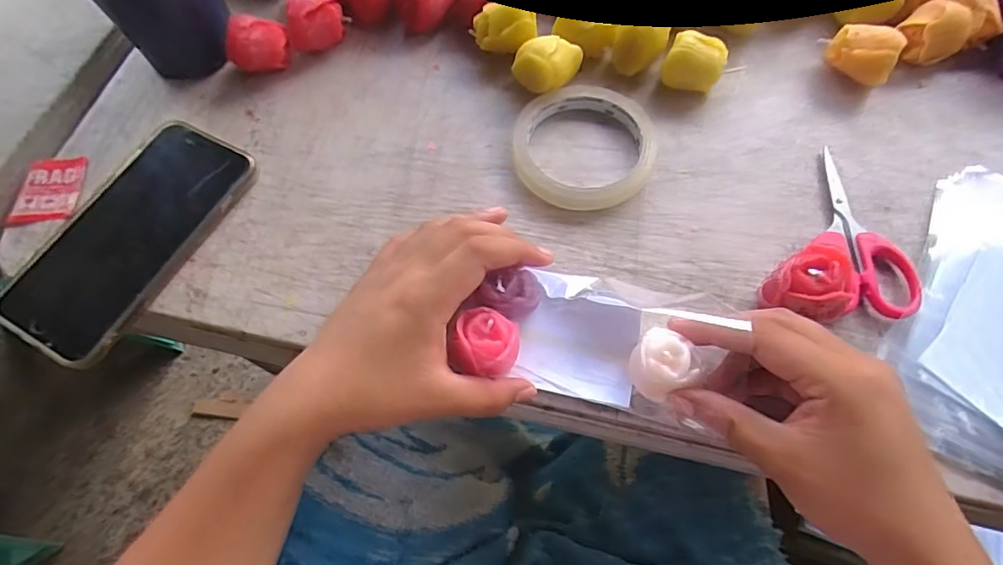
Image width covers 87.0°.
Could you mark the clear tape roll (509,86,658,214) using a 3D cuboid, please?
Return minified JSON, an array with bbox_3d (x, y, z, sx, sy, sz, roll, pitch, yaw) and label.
[{"bbox_3d":[0.054,-0.092,0.349,0.089,0.014,0.093,-1,66,2],"label":"clear tape roll"}]

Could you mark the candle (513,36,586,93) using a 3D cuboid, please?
[{"bbox_3d":[0.031,-0.152,0.366,0.035,0.032,0.041,32,71,15],"label":"candle"}]

